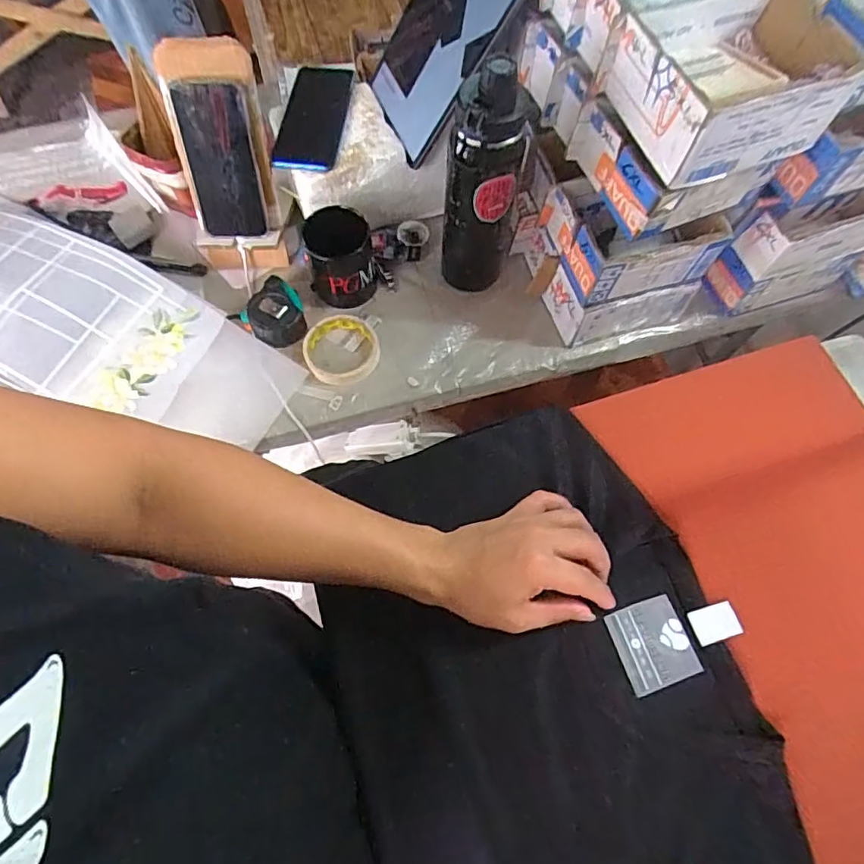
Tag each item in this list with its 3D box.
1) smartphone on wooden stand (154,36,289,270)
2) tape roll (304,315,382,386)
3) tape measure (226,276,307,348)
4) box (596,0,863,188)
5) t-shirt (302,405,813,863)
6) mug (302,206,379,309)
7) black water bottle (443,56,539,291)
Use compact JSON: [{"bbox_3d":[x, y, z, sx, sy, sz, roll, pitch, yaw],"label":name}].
[{"bbox_3d":[-0.248,-0.320,0.677,0.112,0.258,0.051,-2,40,-1],"label":"smartphone on wooden stand"},{"bbox_3d":[-0.114,-0.103,0.703,0.091,0.017,0.094,-12,67,-5],"label":"tape roll"},{"bbox_3d":[-0.200,-0.148,0.706,0.079,0.037,0.082,42,73,16],"label":"tape measure"},{"bbox_3d":[0.263,-0.315,0.501,0.176,0.074,0.141,-18,68,-8],"label":"box"},{"bbox_3d":[0.078,0.189,0.456,0.302,0.045,0.413,-15,68,-7],"label":"t-shirt"},{"bbox_3d":[-0.116,-0.219,0.714,0.085,0.097,0.087,-9,67,-4],"label":"mug"},{"bbox_3d":[0.057,-0.264,0.631,0.087,0.280,0.066,3,67,1],"label":"black water bottle"}]

